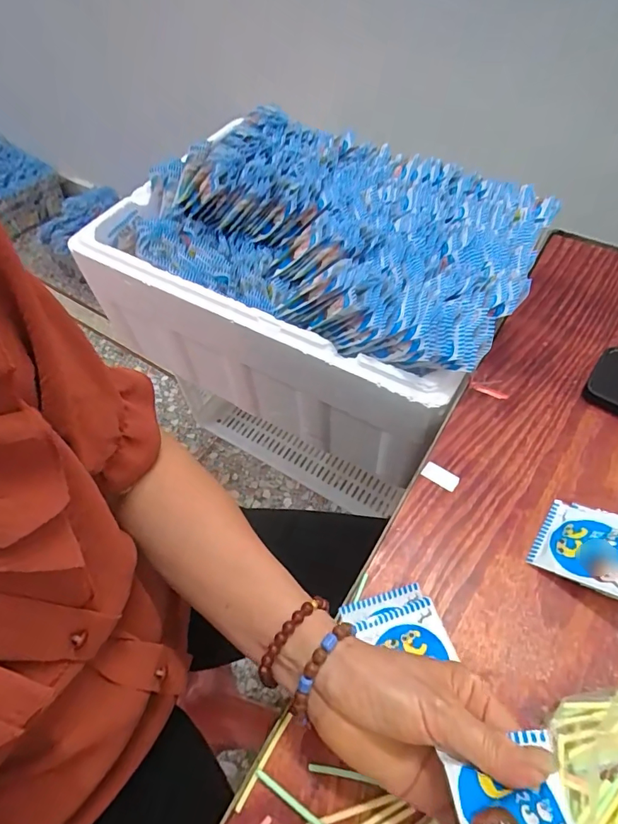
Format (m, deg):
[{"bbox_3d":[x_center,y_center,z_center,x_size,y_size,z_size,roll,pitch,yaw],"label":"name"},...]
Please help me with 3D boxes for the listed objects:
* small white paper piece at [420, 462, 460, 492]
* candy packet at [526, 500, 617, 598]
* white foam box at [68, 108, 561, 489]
[{"bbox_3d":[0.123,0.059,0.421,0.033,0.004,0.016,29,60,22],"label":"small white paper piece"},{"bbox_3d":[0.237,0.110,0.353,0.104,0.012,0.067,12,47,43],"label":"candy packet"},{"bbox_3d":[0.006,-0.209,0.685,0.570,0.234,0.381,27,59,18],"label":"white foam box"}]

